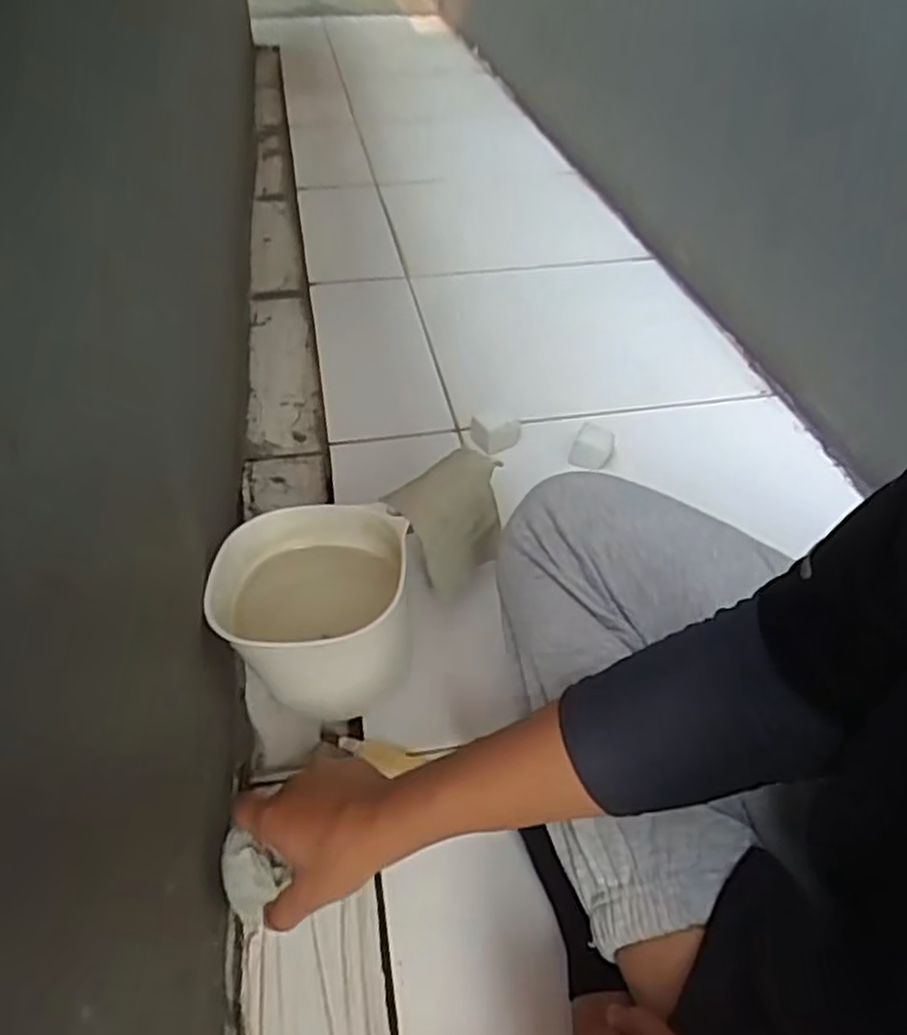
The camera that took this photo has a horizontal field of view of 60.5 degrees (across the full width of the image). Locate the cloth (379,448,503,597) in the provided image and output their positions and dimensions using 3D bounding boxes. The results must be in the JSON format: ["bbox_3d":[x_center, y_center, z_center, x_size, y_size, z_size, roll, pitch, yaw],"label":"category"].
[{"bbox_3d":[0.002,0.009,0.667,0.104,0.104,0.059,-32,51,-32],"label":"cloth"}]

